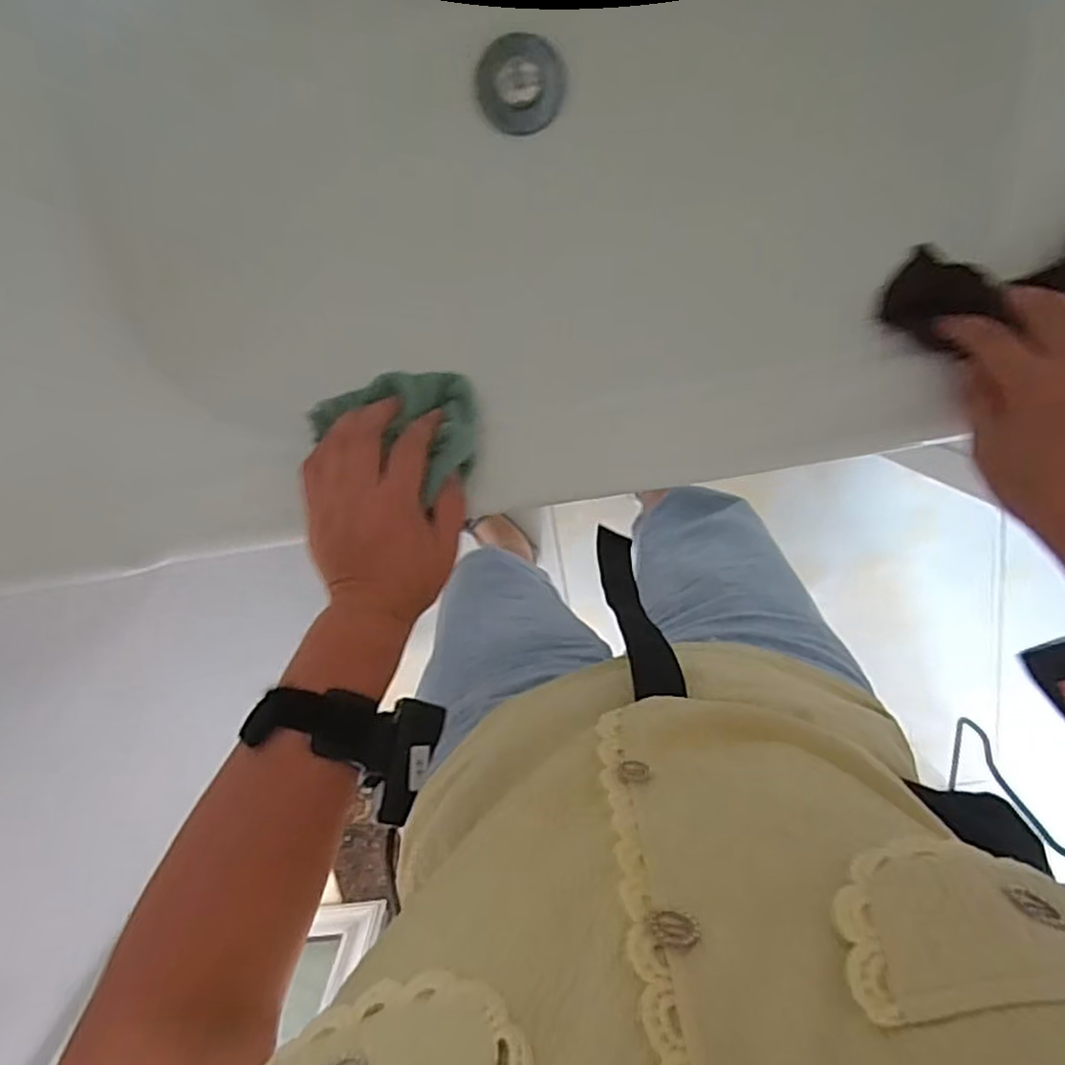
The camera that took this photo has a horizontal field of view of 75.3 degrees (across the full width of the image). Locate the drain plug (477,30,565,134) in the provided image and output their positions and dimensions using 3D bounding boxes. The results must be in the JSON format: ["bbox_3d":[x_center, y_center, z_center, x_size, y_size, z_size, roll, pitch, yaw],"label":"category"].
[{"bbox_3d":[-0.008,-0.315,0.486,0.060,0.009,0.058,-6,120,-9],"label":"drain plug"}]

